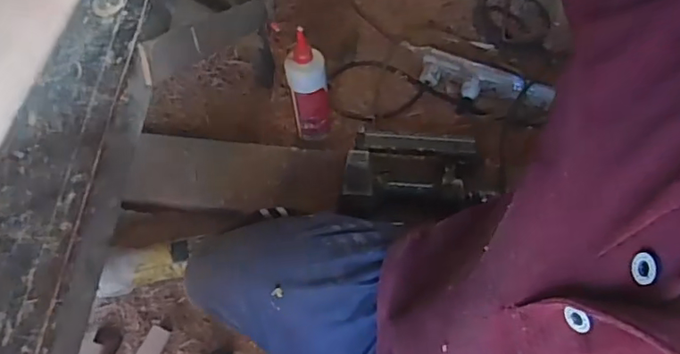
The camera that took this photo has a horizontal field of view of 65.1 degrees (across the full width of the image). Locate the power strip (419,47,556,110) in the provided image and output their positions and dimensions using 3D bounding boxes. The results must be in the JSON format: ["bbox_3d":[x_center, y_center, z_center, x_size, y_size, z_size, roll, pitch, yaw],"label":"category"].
[{"bbox_3d":[0.274,-0.184,1.027,0.267,0.047,0.078,21,68,13],"label":"power strip"}]

